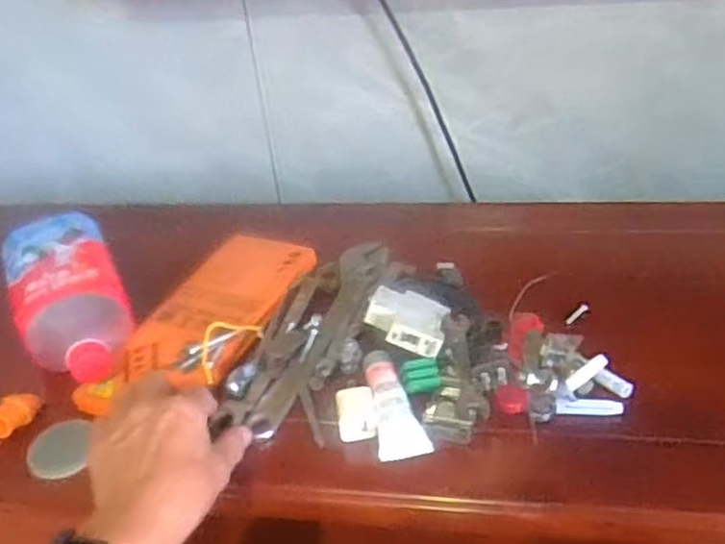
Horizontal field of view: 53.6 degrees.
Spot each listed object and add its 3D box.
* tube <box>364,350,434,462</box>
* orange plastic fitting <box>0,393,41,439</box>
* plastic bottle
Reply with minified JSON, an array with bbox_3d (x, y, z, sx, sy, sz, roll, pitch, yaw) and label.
[{"bbox_3d":[0.021,0.097,0.547,0.036,0.018,0.103,-11,34,-6],"label":"tube"},{"bbox_3d":[-0.278,0.113,0.571,0.044,0.022,0.021,-32,41,-33],"label":"orange plastic fitting"},{"bbox_3d":[-0.268,0.030,0.657,0.095,0.088,0.208,-21,36,-20],"label":"plastic bottle"}]

